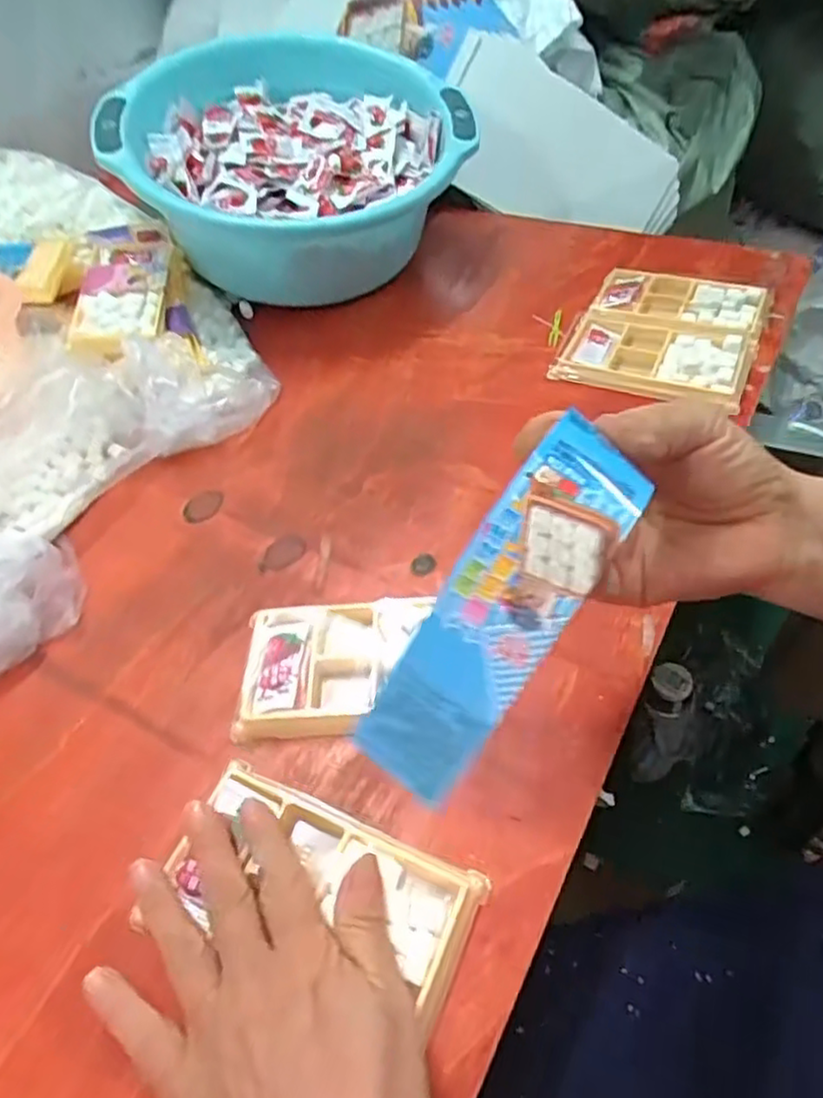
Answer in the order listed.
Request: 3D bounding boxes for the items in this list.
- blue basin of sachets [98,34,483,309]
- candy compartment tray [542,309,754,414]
[{"bbox_3d":[-0.104,-0.341,0.617,0.285,0.120,0.285,2,63,-4],"label":"blue basin of sachets"},{"bbox_3d":[0.185,-0.148,0.514,0.136,0.016,0.080,16,54,19],"label":"candy compartment tray"}]

